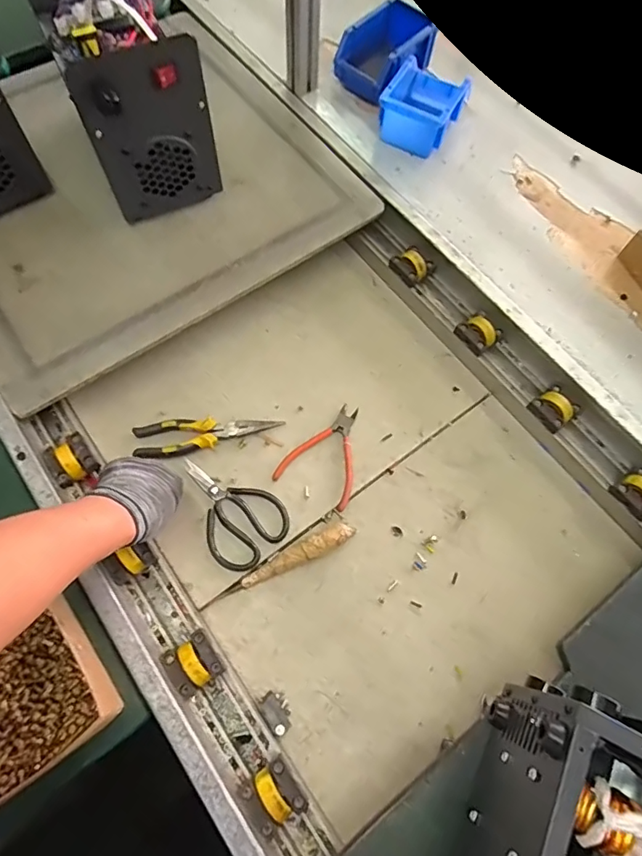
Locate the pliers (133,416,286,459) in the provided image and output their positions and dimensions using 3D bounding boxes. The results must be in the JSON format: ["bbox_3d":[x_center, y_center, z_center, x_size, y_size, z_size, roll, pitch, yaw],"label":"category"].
[{"bbox_3d":[-0.154,0.004,0.672,0.188,0.021,0.051,-14,69,-8],"label":"pliers"}]

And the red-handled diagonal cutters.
[{"bbox_3d":[0.011,0.028,0.669,0.103,0.013,0.140,24,69,7],"label":"red-handled diagonal cutters"}]

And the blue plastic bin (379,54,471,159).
[{"bbox_3d":[0.166,-0.518,0.791,0.107,0.070,0.161,25,68,8],"label":"blue plastic bin"}]

